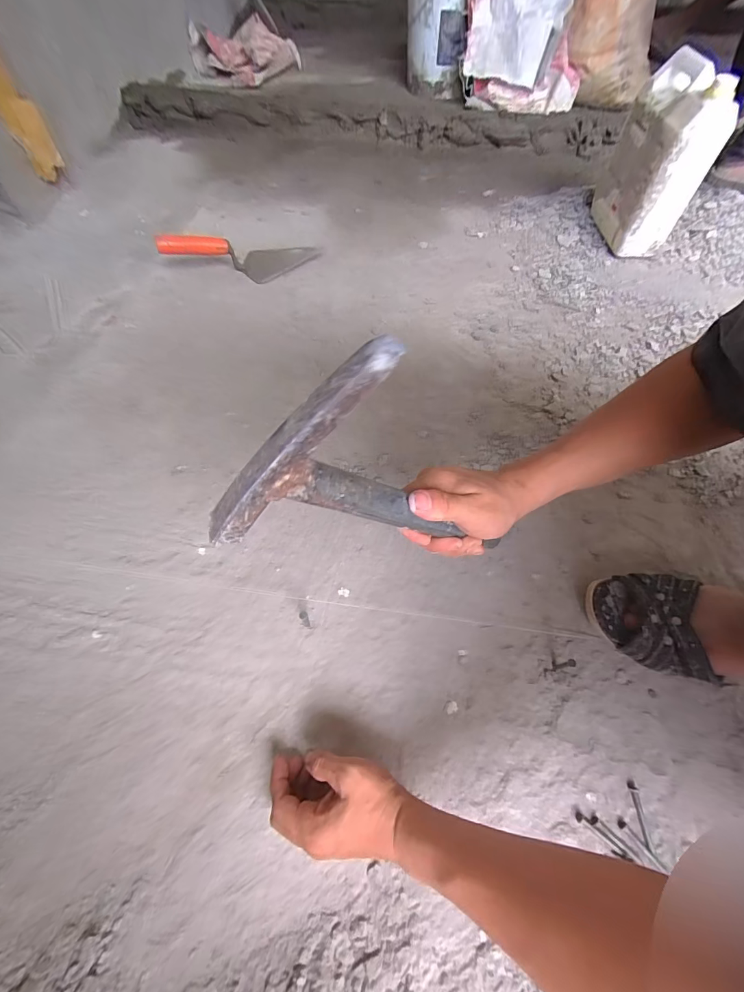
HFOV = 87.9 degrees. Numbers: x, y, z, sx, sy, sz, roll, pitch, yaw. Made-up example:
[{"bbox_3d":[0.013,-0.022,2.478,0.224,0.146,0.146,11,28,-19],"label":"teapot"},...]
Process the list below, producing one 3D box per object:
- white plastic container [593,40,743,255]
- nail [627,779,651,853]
[{"bbox_3d":[0.562,-0.655,0.775,0.107,0.267,0.202,-7,60,-4],"label":"white plastic container"},{"bbox_3d":[0.251,0.299,0.361,0.009,0.005,0.052,2,61,2],"label":"nail"}]

